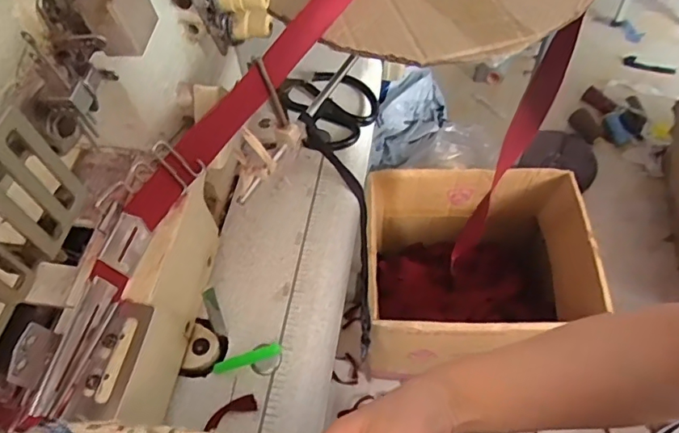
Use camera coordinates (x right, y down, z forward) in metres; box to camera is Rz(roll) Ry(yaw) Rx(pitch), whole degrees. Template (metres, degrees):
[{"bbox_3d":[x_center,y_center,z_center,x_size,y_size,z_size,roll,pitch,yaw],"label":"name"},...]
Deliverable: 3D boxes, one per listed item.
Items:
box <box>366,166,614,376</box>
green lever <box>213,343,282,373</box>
[{"bbox_3d":[0.276,0.110,1.013,0.418,0.285,0.329,-2,56,1],"label":"box"},{"bbox_3d":[-0.071,0.109,0.398,0.067,0.007,0.008,-23,52,26],"label":"green lever"}]

